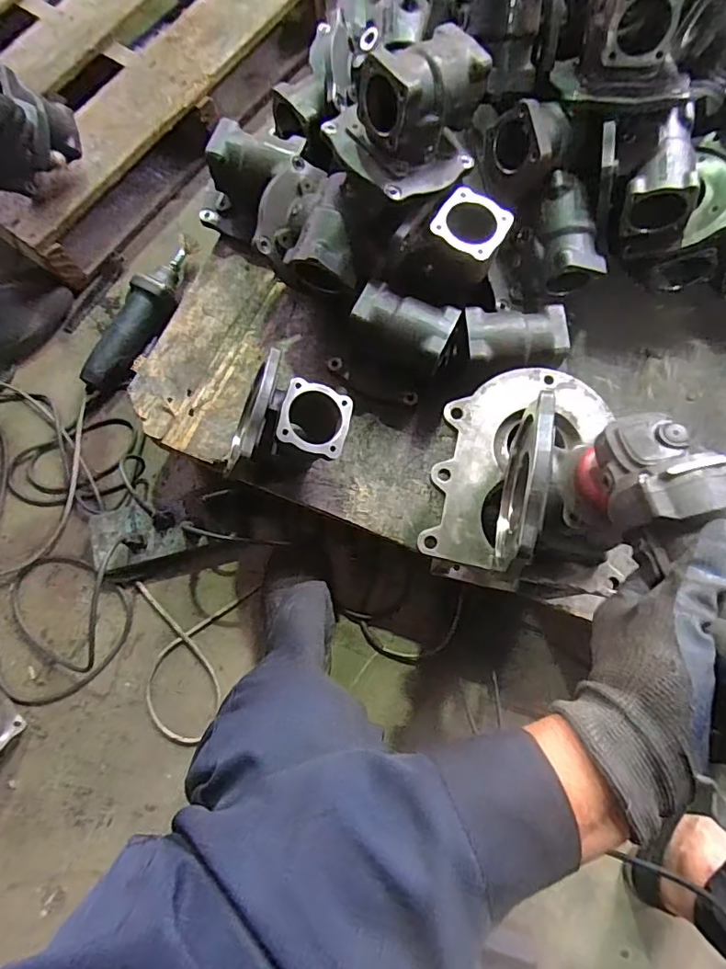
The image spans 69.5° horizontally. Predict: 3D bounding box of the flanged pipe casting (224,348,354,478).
[{"bbox_3d":[-0.074,-0.059,0.628,0.109,0.151,0.127,23,77,6],"label":"flanged pipe casting"}]

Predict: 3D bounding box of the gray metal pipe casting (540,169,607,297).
[{"bbox_3d":[0.260,-0.319,0.662,0.075,0.057,0.139,-7,92,-1],"label":"gray metal pipe casting"}]

